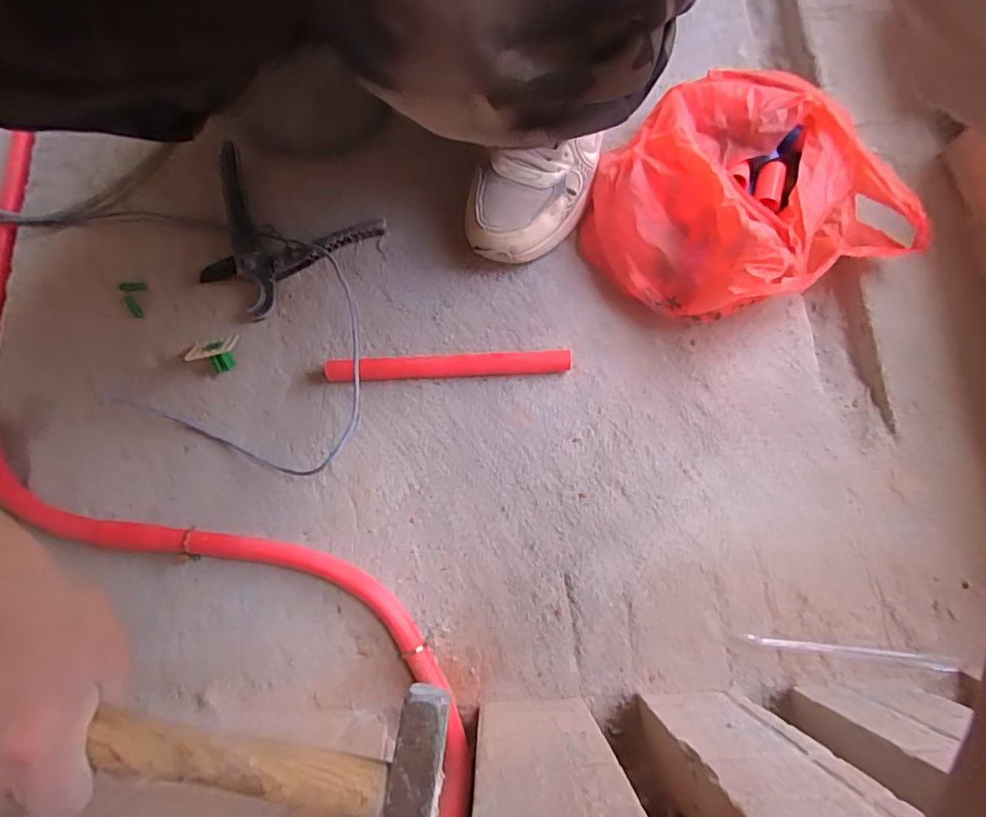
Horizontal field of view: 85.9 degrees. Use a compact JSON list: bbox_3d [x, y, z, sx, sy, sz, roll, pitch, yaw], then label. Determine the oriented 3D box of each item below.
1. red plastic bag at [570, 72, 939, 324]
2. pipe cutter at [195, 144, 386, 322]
[{"bbox_3d":[0.232,-0.200,0.502,0.268,0.114,0.228,-27,80,-5],"label":"red plastic bag"},{"bbox_3d":[-0.227,-0.167,0.537,0.185,0.018,0.143,28,80,6],"label":"pipe cutter"}]

